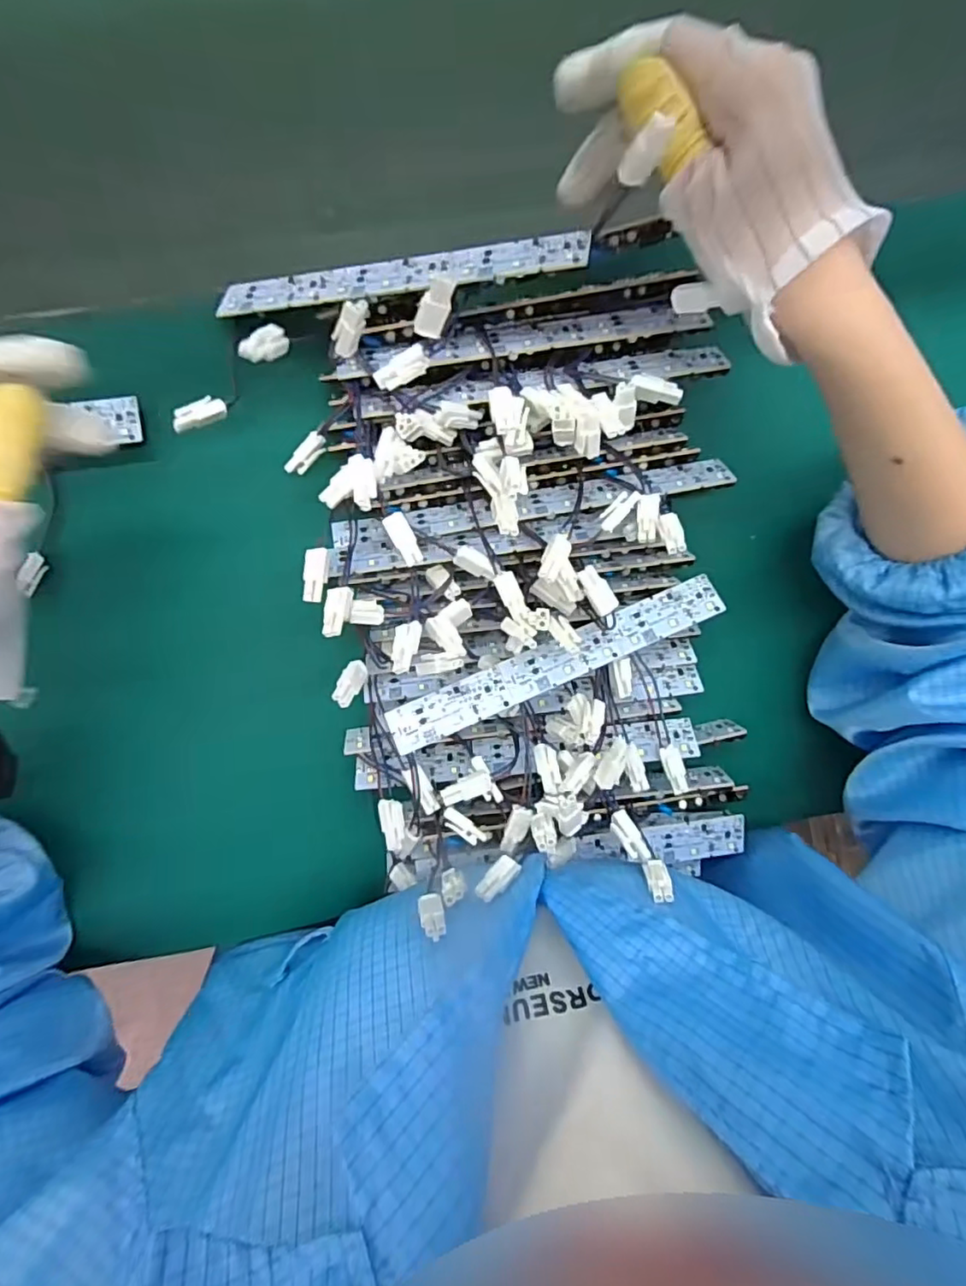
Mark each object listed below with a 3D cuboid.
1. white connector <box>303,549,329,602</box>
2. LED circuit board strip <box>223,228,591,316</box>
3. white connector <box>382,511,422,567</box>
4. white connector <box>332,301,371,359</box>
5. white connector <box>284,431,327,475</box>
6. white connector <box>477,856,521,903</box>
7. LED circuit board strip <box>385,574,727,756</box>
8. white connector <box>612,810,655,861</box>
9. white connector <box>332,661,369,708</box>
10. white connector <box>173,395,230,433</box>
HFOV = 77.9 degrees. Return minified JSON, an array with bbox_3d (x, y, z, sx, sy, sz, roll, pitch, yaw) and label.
[{"bbox_3d":[-0.081,-0.033,0.291,0.011,0.005,0.026,4,93,-5],"label":"white connector"},{"bbox_3d":[-0.043,-0.176,0.288,0.186,0.005,0.023,1,71,15],"label":"LED circuit board strip"},{"bbox_3d":[-0.037,-0.049,0.281,0.011,0.004,0.027,-27,82,-3],"label":"white connector"},{"bbox_3d":[-0.057,-0.135,0.258,0.009,0.008,0.025,32,129,-6],"label":"white connector"},{"bbox_3d":[-0.092,-0.098,0.313,0.009,0.011,0.025,45,103,-6],"label":"white connector"},{"bbox_3d":[0.007,0.108,0.275,0.027,0.005,0.010,-29,97,-44],"label":"white connector"},{"bbox_3d":[0.042,0.010,0.318,0.190,0.004,0.024,-23,75,-9],"label":"LED circuit board strip"},{"bbox_3d":[0.073,0.095,0.292,0.012,0.007,0.027,-33,59,-2],"label":"white connector"},{"bbox_3d":[-0.065,0.020,0.295,0.011,0.028,0.005,27,134,-6],"label":"white connector"},{"bbox_3d":[-0.140,-0.113,0.295,0.026,0.006,0.012,-35,96,-23],"label":"white connector"}]

